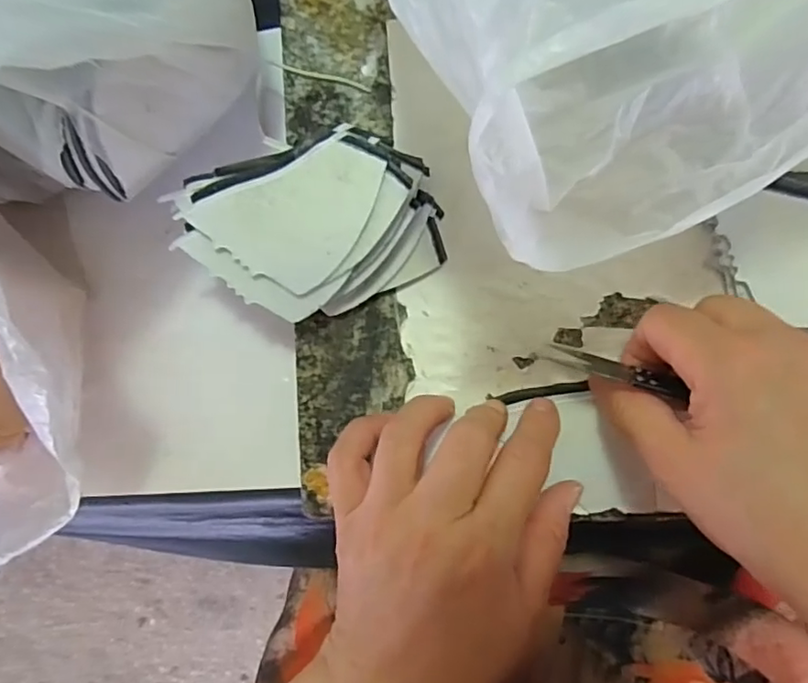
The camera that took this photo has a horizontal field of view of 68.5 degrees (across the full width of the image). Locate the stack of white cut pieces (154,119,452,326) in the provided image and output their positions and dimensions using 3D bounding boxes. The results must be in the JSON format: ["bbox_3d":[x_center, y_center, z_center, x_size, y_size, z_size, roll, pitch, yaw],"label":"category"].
[{"bbox_3d":[-0.047,-0.051,0.282,0.114,0.038,0.077,-14,89,10],"label":"stack of white cut pieces"}]

